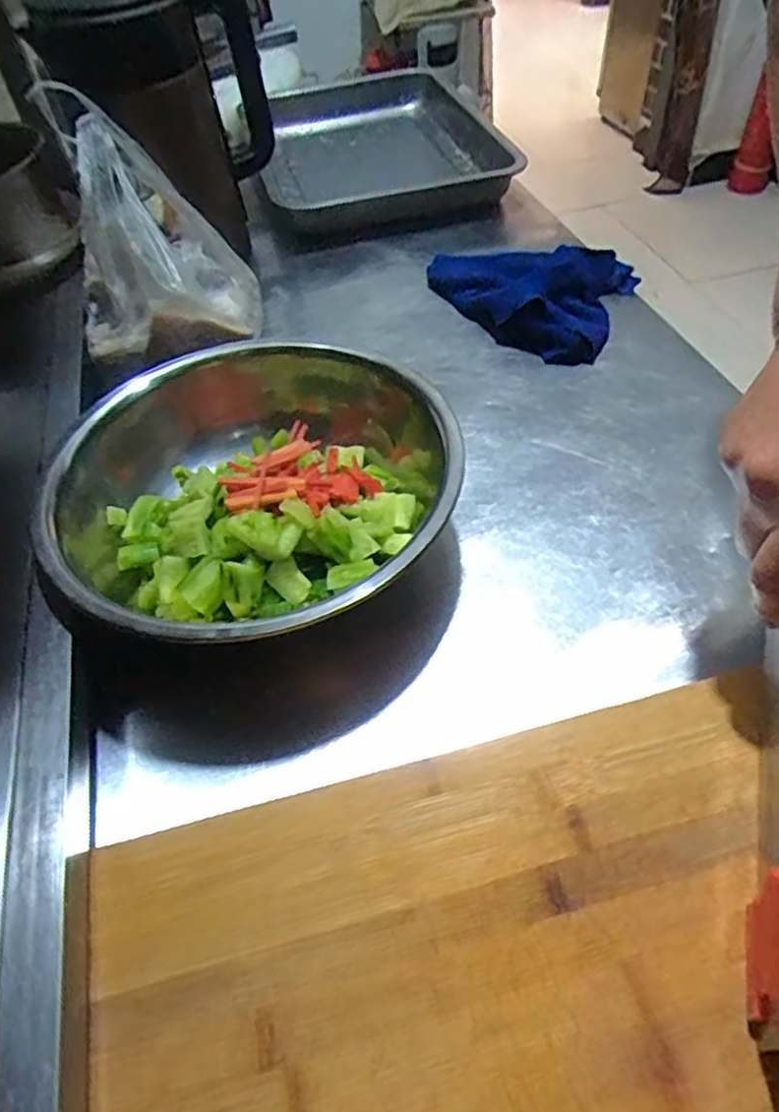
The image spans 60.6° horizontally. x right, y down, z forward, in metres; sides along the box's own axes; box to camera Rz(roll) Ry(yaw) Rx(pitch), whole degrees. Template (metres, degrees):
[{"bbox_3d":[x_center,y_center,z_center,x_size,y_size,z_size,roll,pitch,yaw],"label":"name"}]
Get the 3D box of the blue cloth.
[{"bbox_3d":[0.116,-0.252,0.627,0.187,0.051,0.157,17,52,20],"label":"blue cloth"}]

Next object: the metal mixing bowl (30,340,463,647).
[{"bbox_3d":[-0.083,-0.037,0.433,0.247,0.074,0.248,-3,47,3],"label":"metal mixing bowl"}]

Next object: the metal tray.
[{"bbox_3d":[-0.014,-0.520,0.859,0.284,0.065,0.435,-8,47,-1],"label":"metal tray"}]

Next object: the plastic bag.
[{"bbox_3d":[-0.198,-0.277,0.540,0.148,0.140,0.212,-16,51,-7],"label":"plastic bag"}]

